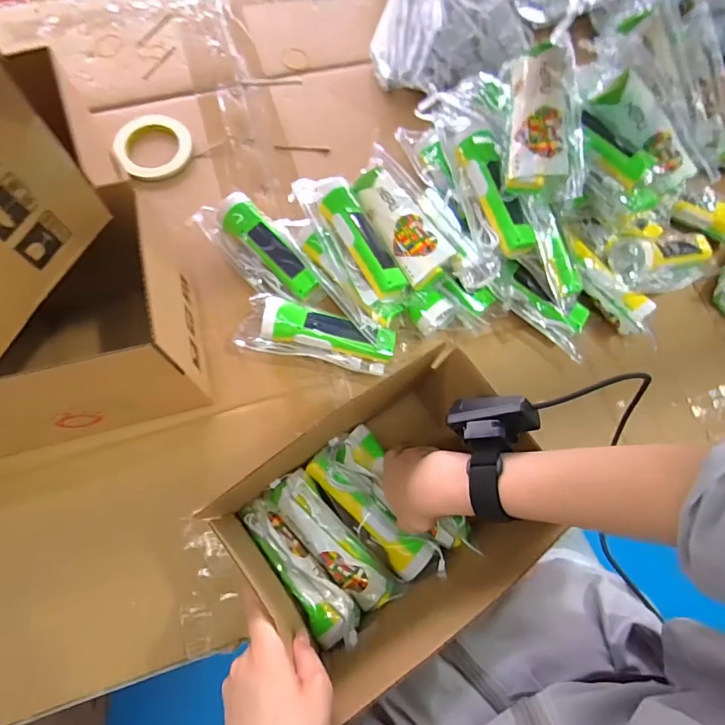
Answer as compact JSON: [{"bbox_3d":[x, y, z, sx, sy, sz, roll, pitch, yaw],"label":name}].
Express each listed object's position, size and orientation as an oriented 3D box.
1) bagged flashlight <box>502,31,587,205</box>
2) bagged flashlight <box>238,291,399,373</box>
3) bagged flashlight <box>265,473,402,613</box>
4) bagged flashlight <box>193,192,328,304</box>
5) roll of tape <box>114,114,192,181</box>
[{"bbox_3d":[0.211,-0.279,0.516,0.088,0.051,0.200,6,72,-2],"label":"bagged flashlight"},{"bbox_3d":[-0.057,-0.032,0.572,0.190,0.052,0.065,13,72,0],"label":"bagged flashlight"},{"bbox_3d":[-0.035,0.193,0.492,0.048,0.036,0.174,-40,92,-13],"label":"bagged flashlight"},{"bbox_3d":[-0.134,-0.150,0.611,0.082,0.050,0.204,-40,79,-14],"label":"bagged flashlight"},{"bbox_3d":[-0.314,-0.328,0.680,0.105,0.023,0.111,0,73,-1],"label":"roll of tape"}]

